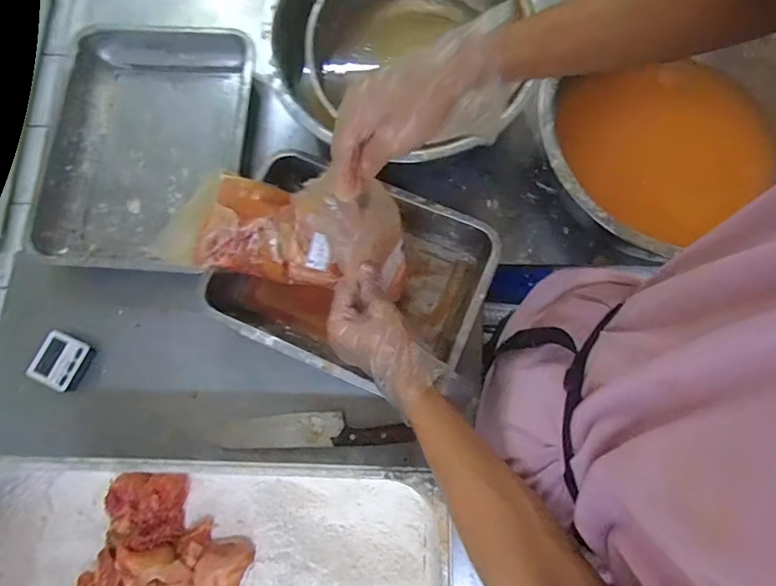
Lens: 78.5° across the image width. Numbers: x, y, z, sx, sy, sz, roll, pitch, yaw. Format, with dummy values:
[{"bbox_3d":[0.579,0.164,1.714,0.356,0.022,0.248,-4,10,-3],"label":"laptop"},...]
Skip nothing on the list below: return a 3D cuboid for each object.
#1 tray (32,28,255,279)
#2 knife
[{"bbox_3d":[-0.369,-0.227,0.729,0.295,0.060,0.401,4,77,2],"label":"tray"},{"bbox_3d":[-0.099,0.182,0.637,0.258,0.026,0.045,-1,77,1],"label":"knife"}]

